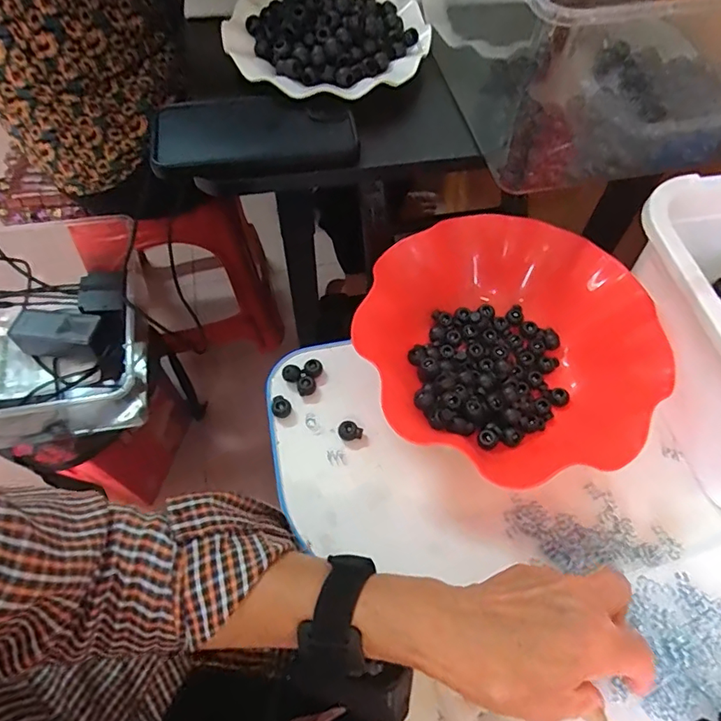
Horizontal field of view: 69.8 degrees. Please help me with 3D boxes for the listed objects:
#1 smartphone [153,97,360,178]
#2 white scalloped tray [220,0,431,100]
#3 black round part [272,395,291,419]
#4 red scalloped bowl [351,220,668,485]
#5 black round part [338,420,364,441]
[{"bbox_3d":[-0.087,-0.188,0.423,0.163,0.013,0.077,-9,67,-6],"label":"smartphone"},{"bbox_3d":[-0.031,-0.297,0.459,0.182,0.034,0.152,1,62,0],"label":"white scalloped tray"},{"bbox_3d":[-0.065,0.037,0.418,0.016,0.013,0.016,-1,61,2],"label":"black round part"},{"bbox_3d":[0.112,-0.013,0.412,0.214,0.059,0.205,-1,61,2],"label":"red scalloped bowl"},{"bbox_3d":[-0.008,0.056,0.408,0.019,0.008,0.014,31,67,18],"label":"black round part"}]

